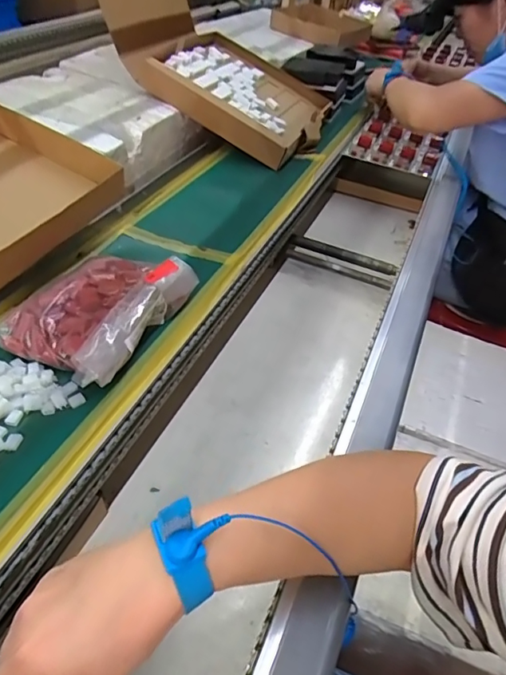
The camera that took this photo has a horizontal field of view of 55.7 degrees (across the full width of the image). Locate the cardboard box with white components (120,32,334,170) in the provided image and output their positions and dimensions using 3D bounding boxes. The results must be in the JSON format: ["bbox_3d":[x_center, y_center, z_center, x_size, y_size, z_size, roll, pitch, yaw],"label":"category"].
[{"bbox_3d":[-0.017,-0.457,0.895,0.311,0.049,0.288,36,48,2],"label":"cardboard box with white components"}]

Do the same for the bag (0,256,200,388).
[{"bbox_3d":[-0.161,-0.029,0.502,0.141,0.055,0.179,23,46,15],"label":"bag"}]

